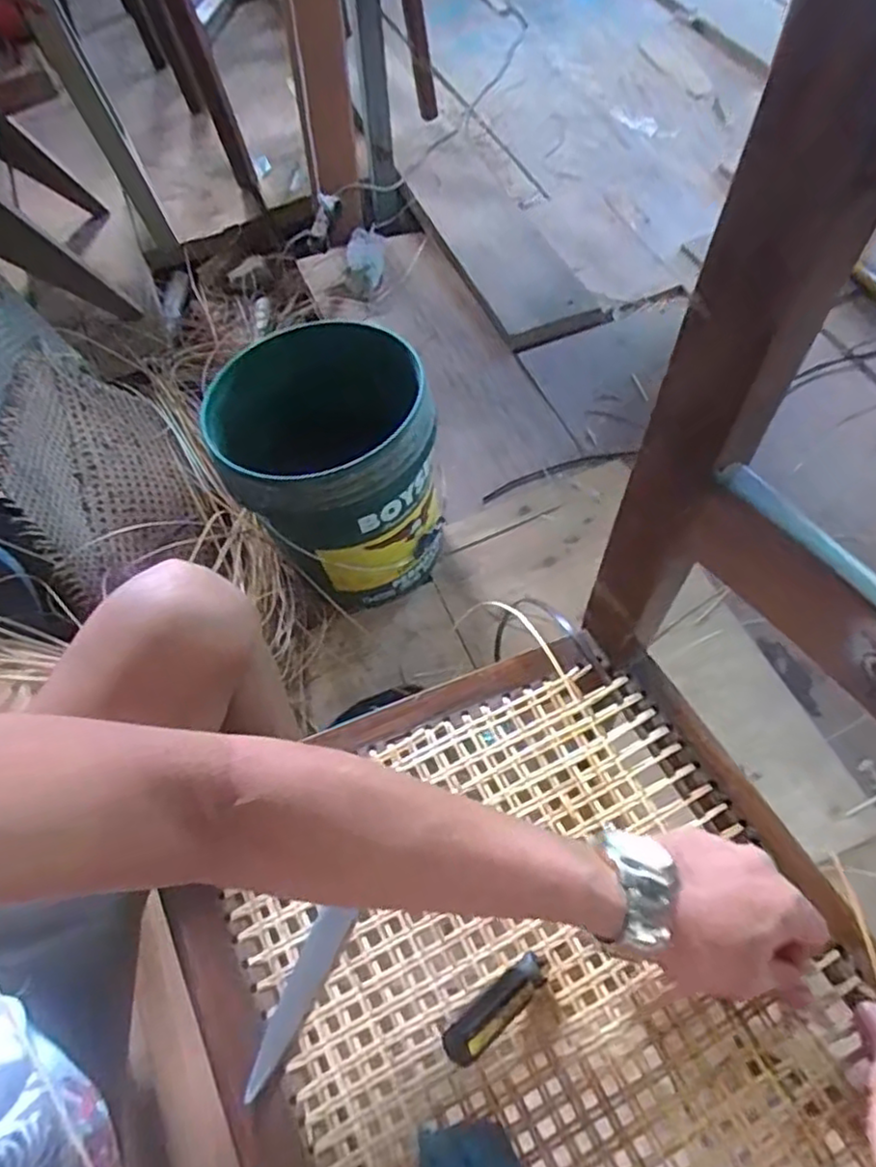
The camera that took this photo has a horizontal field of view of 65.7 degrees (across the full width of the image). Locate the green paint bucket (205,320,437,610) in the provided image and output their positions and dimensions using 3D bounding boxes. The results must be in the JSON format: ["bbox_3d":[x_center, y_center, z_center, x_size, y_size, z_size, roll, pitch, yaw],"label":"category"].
[{"bbox_3d":[-0.150,-0.158,0.991,0.279,0.323,0.284,-1,60,2],"label":"green paint bucket"}]

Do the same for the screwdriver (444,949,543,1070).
[{"bbox_3d":[0.037,0.242,0.391,0.086,0.014,0.020,-11,49,-50],"label":"screwdriver"}]

